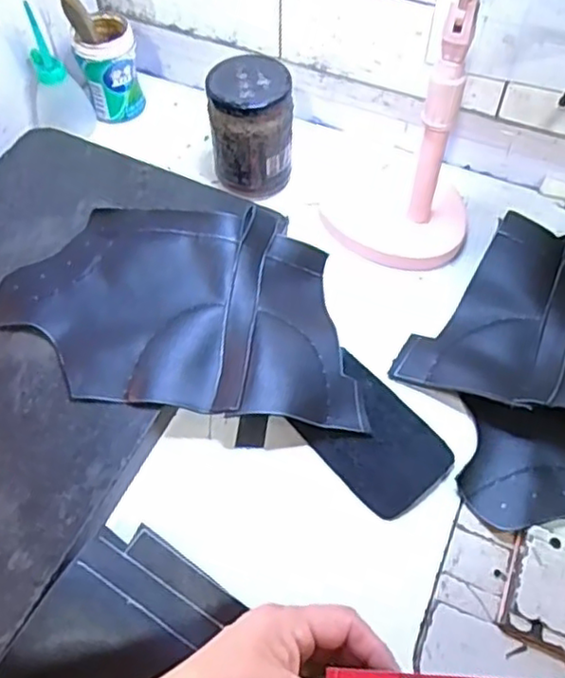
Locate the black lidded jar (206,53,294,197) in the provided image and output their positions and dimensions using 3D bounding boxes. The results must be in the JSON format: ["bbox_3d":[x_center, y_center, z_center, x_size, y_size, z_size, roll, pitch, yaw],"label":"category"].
[{"bbox_3d":[-0.025,-0.169,0.536,0.067,0.099,0.060,-7,57,-6],"label":"black lidded jar"}]

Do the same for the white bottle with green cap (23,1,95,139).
[{"bbox_3d":[-0.202,-0.230,0.577,0.051,0.102,0.038,-18,59,-13],"label":"white bottle with green cap"}]

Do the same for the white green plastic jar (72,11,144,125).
[{"bbox_3d":[-0.156,-0.242,0.594,0.051,0.086,0.046,-18,59,-13],"label":"white green plastic jar"}]

